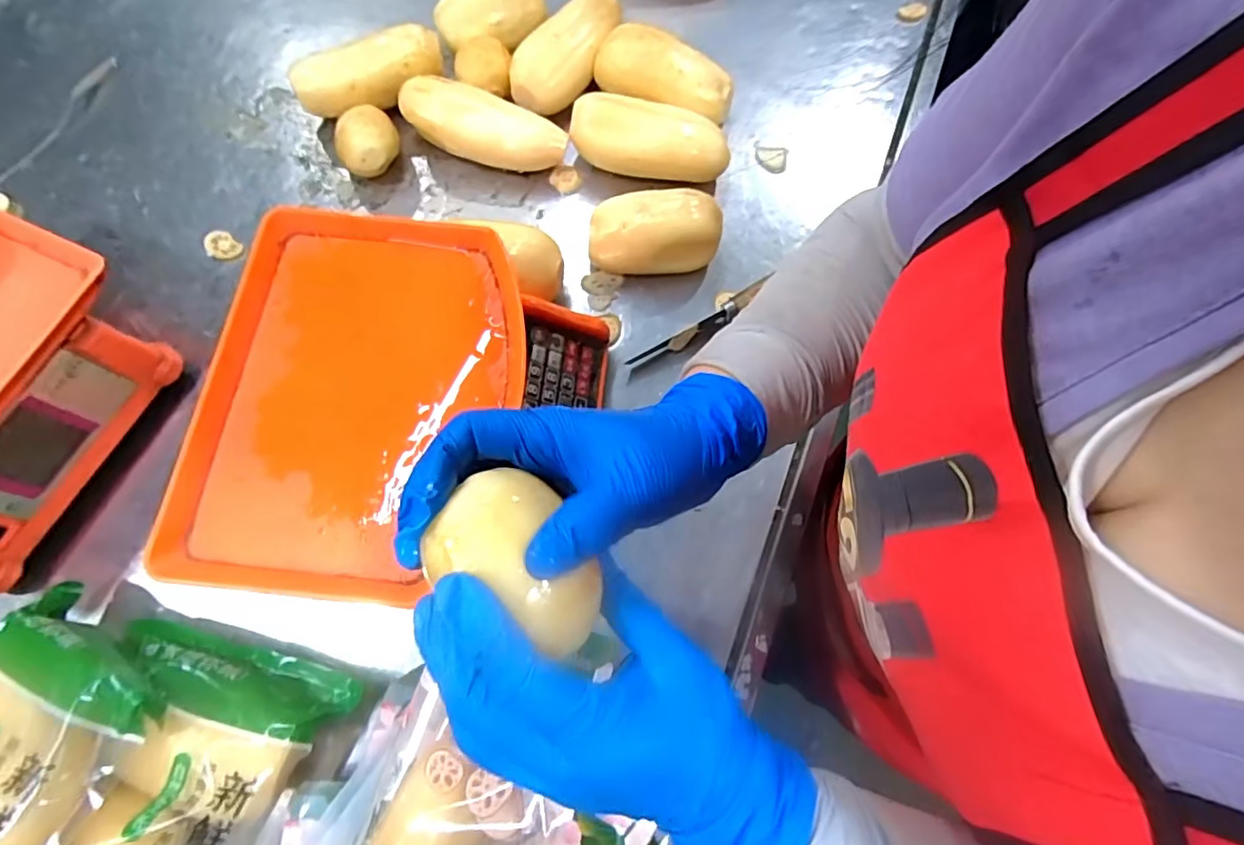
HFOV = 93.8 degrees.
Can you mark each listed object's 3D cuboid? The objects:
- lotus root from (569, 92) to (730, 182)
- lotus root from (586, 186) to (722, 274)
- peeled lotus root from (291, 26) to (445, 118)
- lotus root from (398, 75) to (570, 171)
[{"bbox_3d":[0.029,-0.287,0.607,0.161,0.061,0.079,14,72,4],"label":"lotus root"},{"bbox_3d":[0.032,-0.185,0.571,0.126,0.063,0.071,-3,71,-2],"label":"lotus root"},{"bbox_3d":[-0.264,-0.363,0.620,0.156,0.067,0.061,-27,75,-9],"label":"peeled lotus root"},{"bbox_3d":[-0.139,-0.306,0.604,0.168,0.063,0.069,8,72,2],"label":"lotus root"}]

